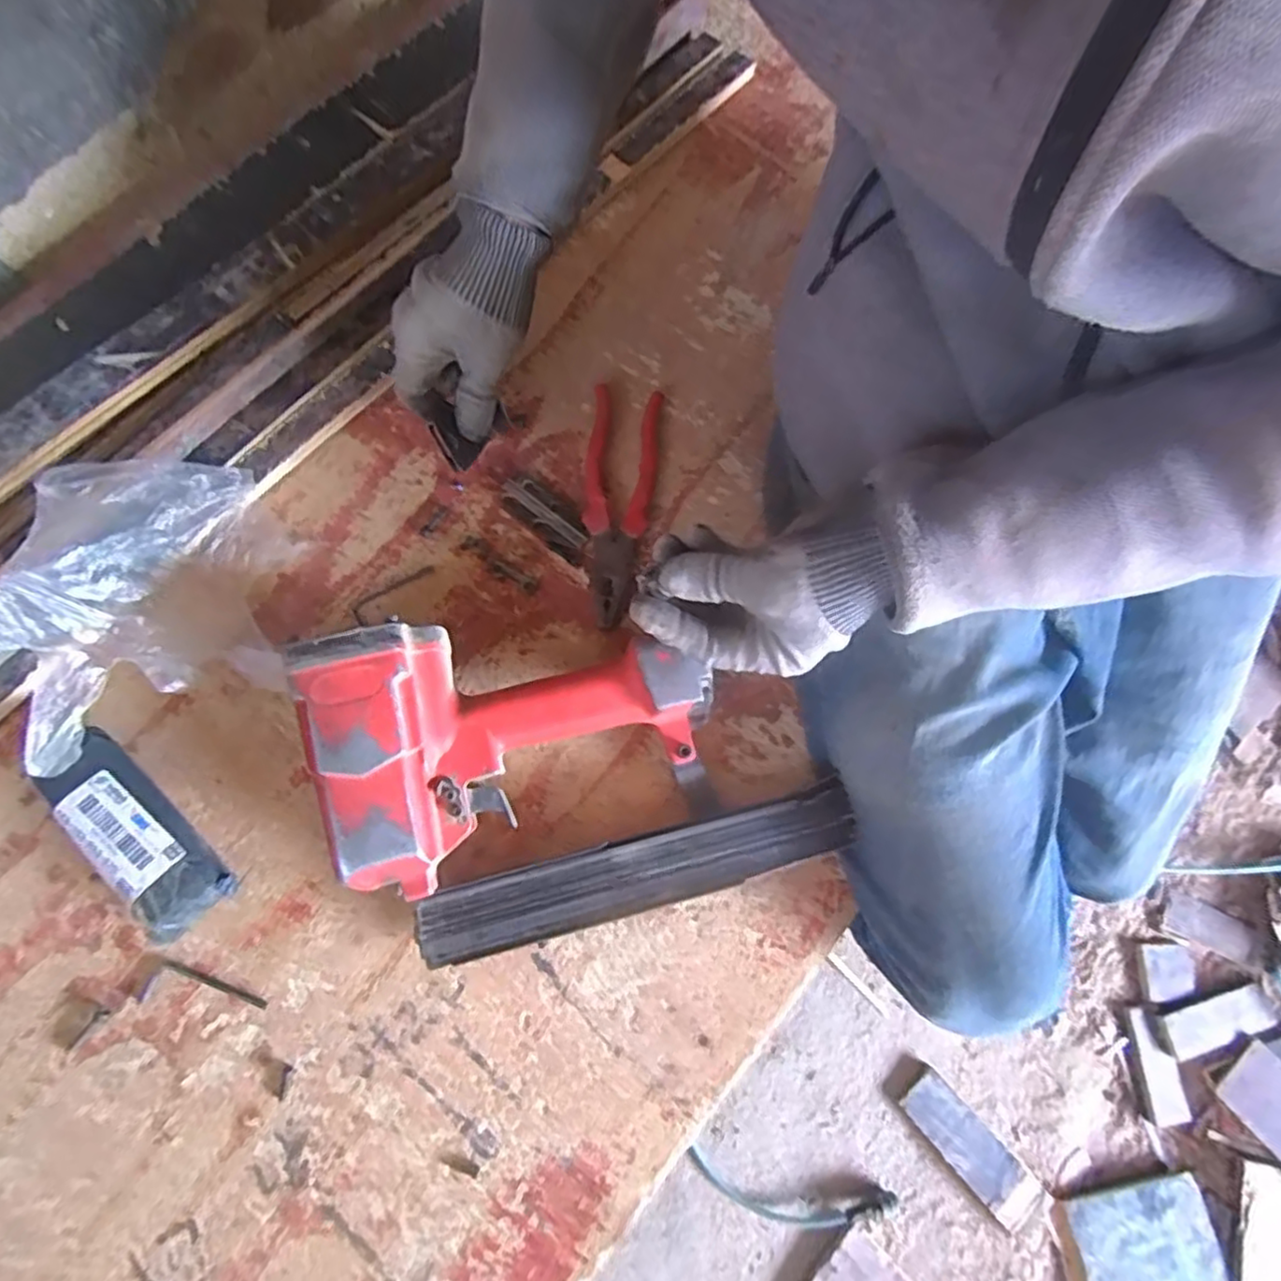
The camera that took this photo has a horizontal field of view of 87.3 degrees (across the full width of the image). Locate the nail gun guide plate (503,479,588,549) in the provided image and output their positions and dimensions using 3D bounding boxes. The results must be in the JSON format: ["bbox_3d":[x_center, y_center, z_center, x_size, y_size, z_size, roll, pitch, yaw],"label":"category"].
[{"bbox_3d":[-0.072,-0.100,0.509,0.077,0.004,0.026,40,78,9],"label":"nail gun guide plate"}]

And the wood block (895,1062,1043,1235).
[{"bbox_3d":[0.481,0.739,0.982,0.076,0.026,0.215,-42,77,-12],"label":"wood block"}]

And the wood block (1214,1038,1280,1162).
[{"bbox_3d":[0.959,0.701,0.997,0.119,0.019,0.147,-37,76,-11],"label":"wood block"}]

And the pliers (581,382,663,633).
[{"bbox_3d":[-0.018,-0.105,0.505,0.052,0.021,0.192,5,75,0],"label":"pliers"}]

